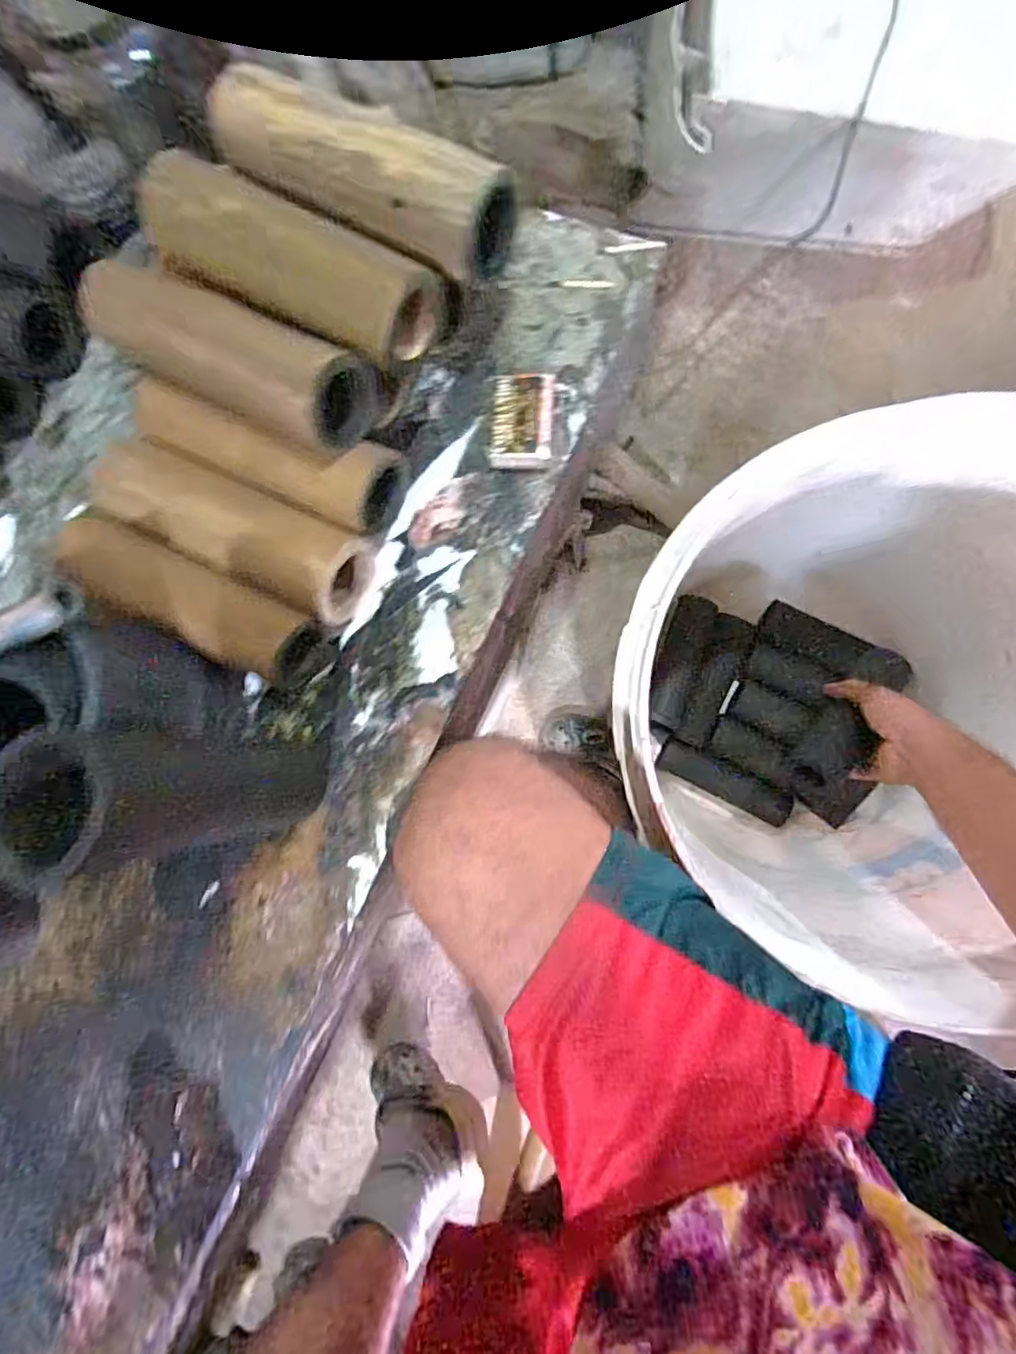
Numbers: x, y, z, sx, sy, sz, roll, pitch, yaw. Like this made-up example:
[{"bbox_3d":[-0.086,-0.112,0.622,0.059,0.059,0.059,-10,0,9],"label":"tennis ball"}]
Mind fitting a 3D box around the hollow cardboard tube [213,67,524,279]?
[{"bbox_3d":[-0.084,-0.279,0.332,0.183,0.047,0.047,30,90,14],"label":"hollow cardboard tube"}]

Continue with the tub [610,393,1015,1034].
[{"bbox_3d":[0.309,0.024,0.576,0.381,0.452,0.374,-2,83,12],"label":"tub"}]

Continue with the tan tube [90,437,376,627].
[{"bbox_3d":[-0.183,-0.099,0.395,0.198,0.043,0.054,26,89,14],"label":"tan tube"}]

